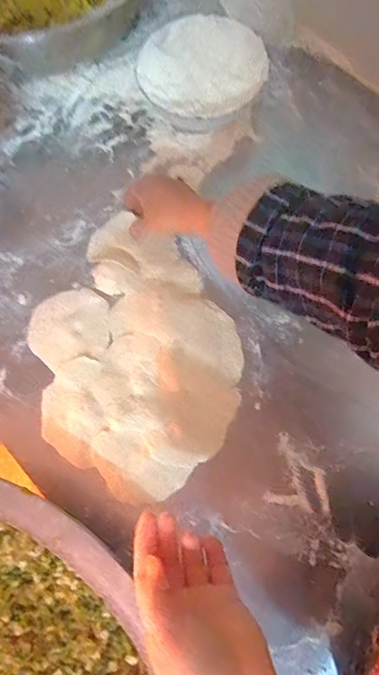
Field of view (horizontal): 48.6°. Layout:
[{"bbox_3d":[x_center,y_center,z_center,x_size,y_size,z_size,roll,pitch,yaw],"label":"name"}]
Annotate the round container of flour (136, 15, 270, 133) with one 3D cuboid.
[{"bbox_3d":[0.013,-0.353,0.582,0.163,0.064,0.166,-1,73,2],"label":"round container of flour"}]

